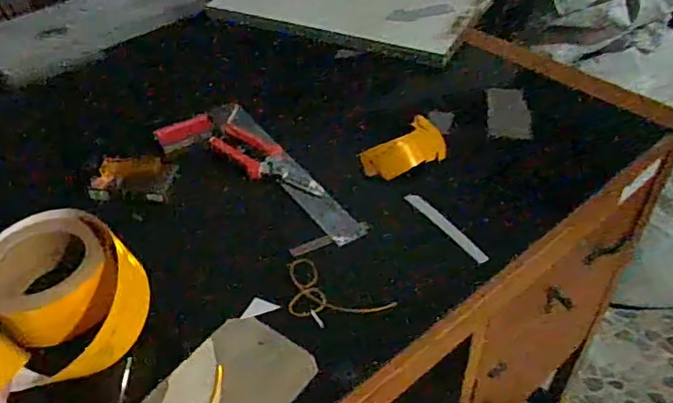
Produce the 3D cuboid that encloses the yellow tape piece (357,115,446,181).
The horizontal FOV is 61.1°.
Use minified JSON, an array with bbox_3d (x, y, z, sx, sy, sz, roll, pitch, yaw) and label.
[{"bbox_3d":[0.082,-0.064,0.694,0.098,0.034,0.050,-24,47,-22],"label":"yellow tape piece"}]

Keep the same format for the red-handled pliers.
[{"bbox_3d":[-0.083,-0.046,0.684,0.166,0.017,0.046,33,53,32],"label":"red-handled pliers"}]

